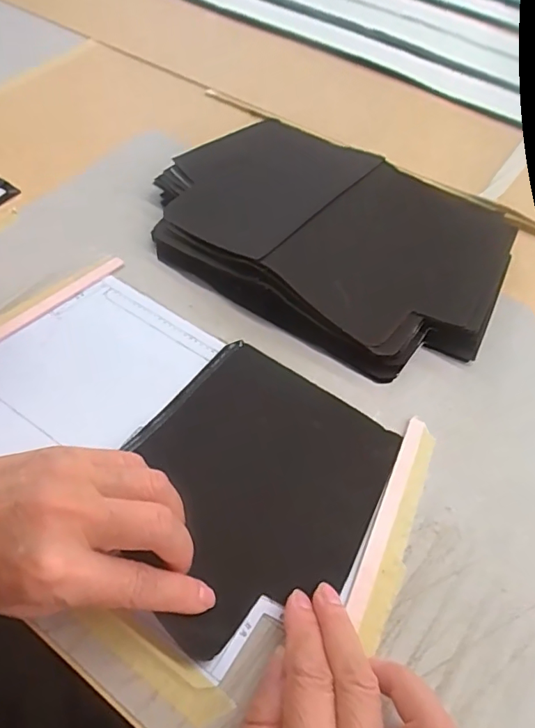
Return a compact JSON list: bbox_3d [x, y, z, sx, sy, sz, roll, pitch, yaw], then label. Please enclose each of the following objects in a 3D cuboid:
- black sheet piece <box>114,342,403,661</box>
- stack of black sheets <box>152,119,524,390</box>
[{"bbox_3d":[-0.012,0.072,0.299,0.142,0.007,0.163,31,63,15],"label":"black sheet piece"},{"bbox_3d":[0.041,-0.105,0.401,0.288,0.039,0.198,22,59,12],"label":"stack of black sheets"}]

